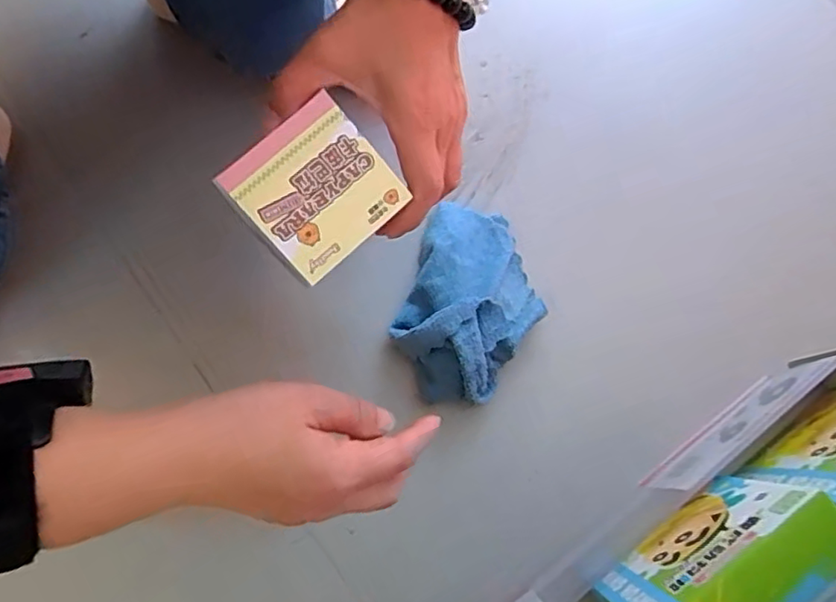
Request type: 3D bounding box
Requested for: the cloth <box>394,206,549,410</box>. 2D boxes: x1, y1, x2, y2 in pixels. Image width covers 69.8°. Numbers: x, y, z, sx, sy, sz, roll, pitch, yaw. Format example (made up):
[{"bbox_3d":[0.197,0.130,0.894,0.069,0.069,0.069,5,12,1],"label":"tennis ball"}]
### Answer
[{"bbox_3d":[0.038,0.000,0.428,0.094,0.045,0.141,18,77,5],"label":"cloth"}]

